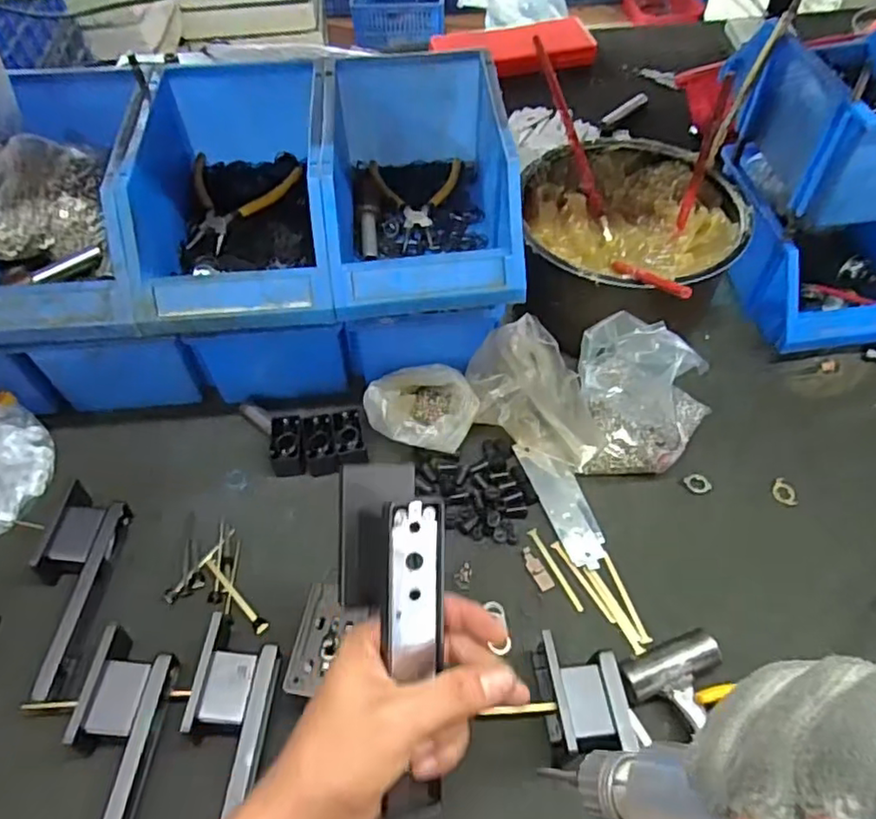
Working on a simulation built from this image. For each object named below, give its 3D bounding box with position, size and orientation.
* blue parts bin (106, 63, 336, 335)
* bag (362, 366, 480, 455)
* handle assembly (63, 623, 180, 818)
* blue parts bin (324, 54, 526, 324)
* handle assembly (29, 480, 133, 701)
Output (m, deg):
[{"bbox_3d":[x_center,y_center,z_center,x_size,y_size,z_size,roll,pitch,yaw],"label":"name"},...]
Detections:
[{"bbox_3d":[-0.171,-0.193,0.542,0.152,0.098,0.259,-5,55,-2],"label":"blue parts bin"},{"bbox_3d":[-0.015,0.002,0.618,0.104,0.047,0.087,-7,55,-4],"label":"bag"},{"bbox_3d":[-0.232,0.253,0.445,0.054,0.046,0.181,-1,55,0],"label":"handle assembly"},{"bbox_3d":[-0.017,-0.201,0.552,0.148,0.113,0.256,-4,55,-2],"label":"blue parts bin"},{"bbox_3d":[-0.313,0.148,0.525,0.058,0.039,0.176,4,55,4],"label":"handle assembly"}]

